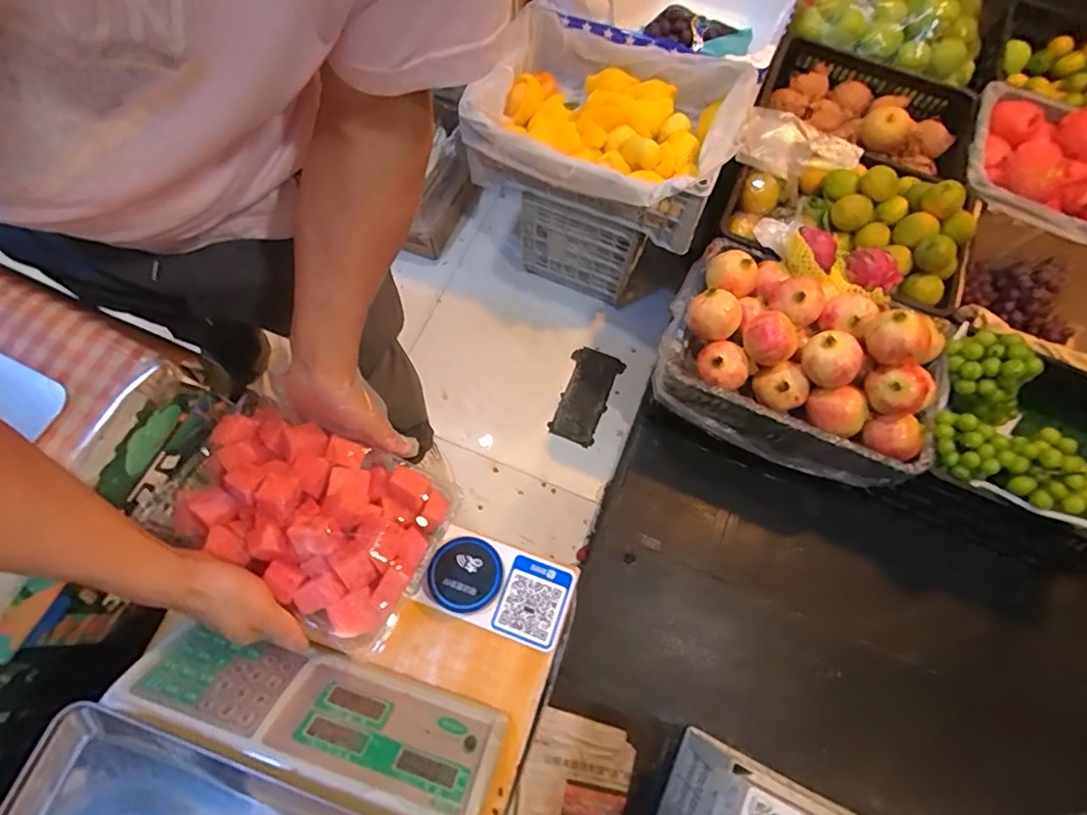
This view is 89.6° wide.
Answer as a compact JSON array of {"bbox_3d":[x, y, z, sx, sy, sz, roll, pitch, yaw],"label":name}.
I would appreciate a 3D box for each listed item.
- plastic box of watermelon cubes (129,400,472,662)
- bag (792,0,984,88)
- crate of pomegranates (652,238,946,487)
[{"bbox_3d":[-0.237,0.104,0.540,0.256,0.093,0.177,26,71,8],"label":"plastic box of watermelon cubes"},{"bbox_3d":[0.848,-0.939,1.310,0.423,0.108,0.313,30,71,9],"label":"bag"},{"bbox_3d":[0.483,-0.108,1.019,0.501,0.254,0.352,28,71,9],"label":"crate of pomegranates"}]

